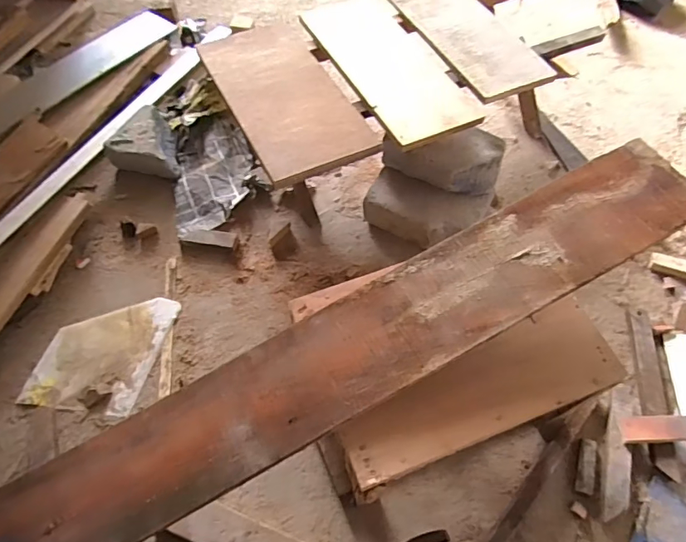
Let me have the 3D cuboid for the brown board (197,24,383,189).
[{"bbox_3d":[-0.101,-0.297,0.798,0.178,0.026,0.375,-22,61,-13],"label":"brown board"}]

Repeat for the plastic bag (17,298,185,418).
[{"bbox_3d":[-0.384,0.126,0.780,0.182,0.009,0.197,8,59,5],"label":"plastic bag"}]

